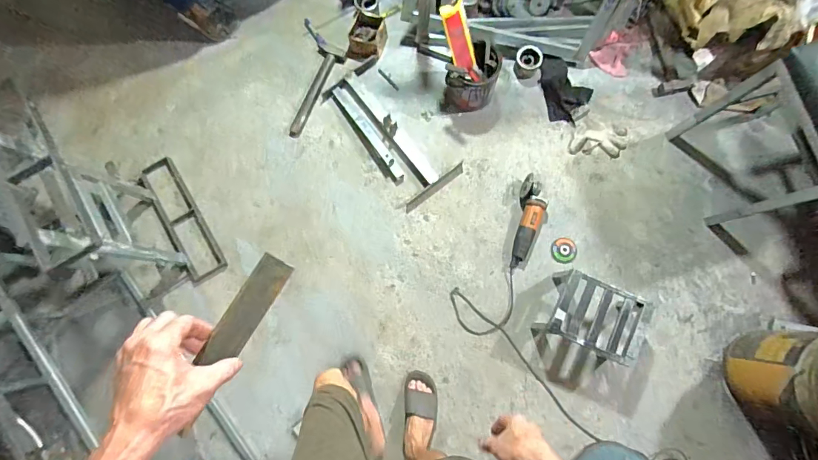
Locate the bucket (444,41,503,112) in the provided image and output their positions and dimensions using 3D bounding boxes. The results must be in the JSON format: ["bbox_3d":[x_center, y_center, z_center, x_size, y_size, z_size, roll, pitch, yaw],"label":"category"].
[{"bbox_3d":[0.217,-0.499,1.398,0.191,0.199,0.158,-32,82,-4],"label":"bucket"}]

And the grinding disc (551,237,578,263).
[{"bbox_3d":[0.521,0.068,1.391,0.082,0.005,0.083,0,82,1],"label":"grinding disc"}]

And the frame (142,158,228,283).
[{"bbox_3d":[-0.786,-0.035,1.441,0.131,0.031,0.451,-31,82,-3],"label":"frame"}]

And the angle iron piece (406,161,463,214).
[{"bbox_3d":[0.091,-0.149,1.445,0.257,0.022,0.030,-38,83,-4],"label":"angle iron piece"}]

